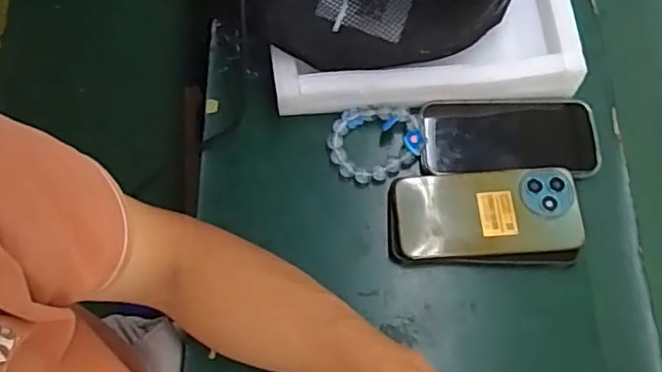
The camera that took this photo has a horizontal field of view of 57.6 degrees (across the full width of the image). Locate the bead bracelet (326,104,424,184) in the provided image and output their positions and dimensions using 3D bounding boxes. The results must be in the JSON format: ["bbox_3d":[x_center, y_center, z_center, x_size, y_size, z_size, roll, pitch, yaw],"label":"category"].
[{"bbox_3d":[0.040,-0.038,0.555,0.084,0.020,0.069,-4,70,-1],"label":"bead bracelet"}]

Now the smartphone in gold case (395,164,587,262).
[{"bbox_3d":[0.136,0.023,0.520,0.156,0.005,0.074,-4,71,-2],"label":"smartphone in gold case"}]

